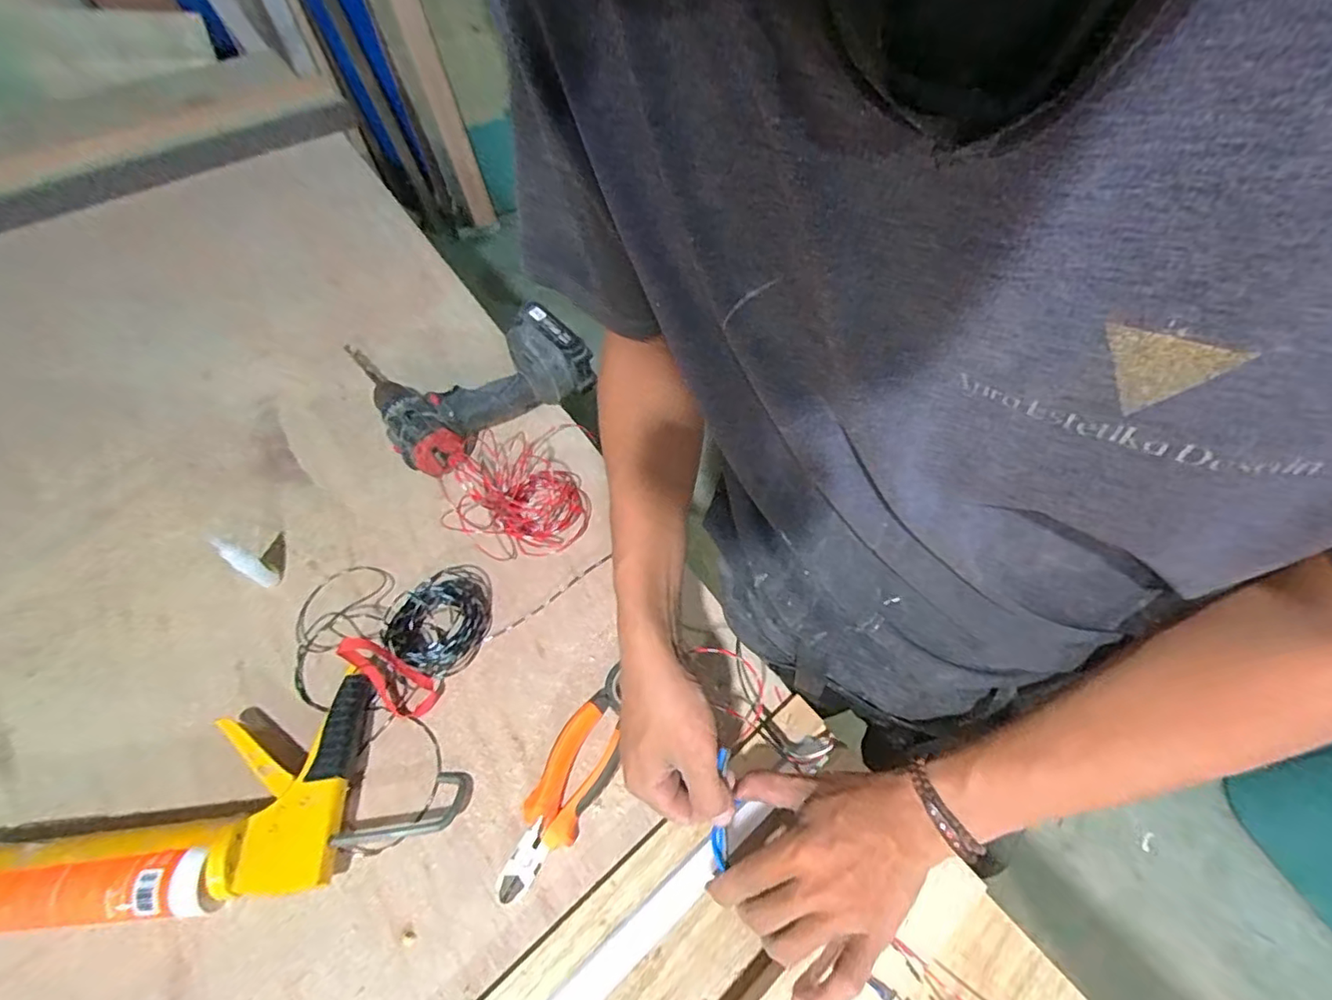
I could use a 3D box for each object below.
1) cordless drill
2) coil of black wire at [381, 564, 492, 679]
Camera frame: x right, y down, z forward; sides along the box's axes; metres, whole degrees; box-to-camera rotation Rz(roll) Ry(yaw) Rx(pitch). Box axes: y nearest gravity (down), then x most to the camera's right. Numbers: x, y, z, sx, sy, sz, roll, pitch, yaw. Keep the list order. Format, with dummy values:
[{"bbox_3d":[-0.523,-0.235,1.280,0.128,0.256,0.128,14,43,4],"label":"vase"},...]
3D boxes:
[{"bbox_3d":[-0.240,-0.161,0.692,0.236,0.078,0.217,-33,62,-17],"label":"cordless drill"},{"bbox_3d":[-0.212,0.110,0.533,0.092,0.034,0.107,-18,58,-8],"label":"coil of black wire"}]

